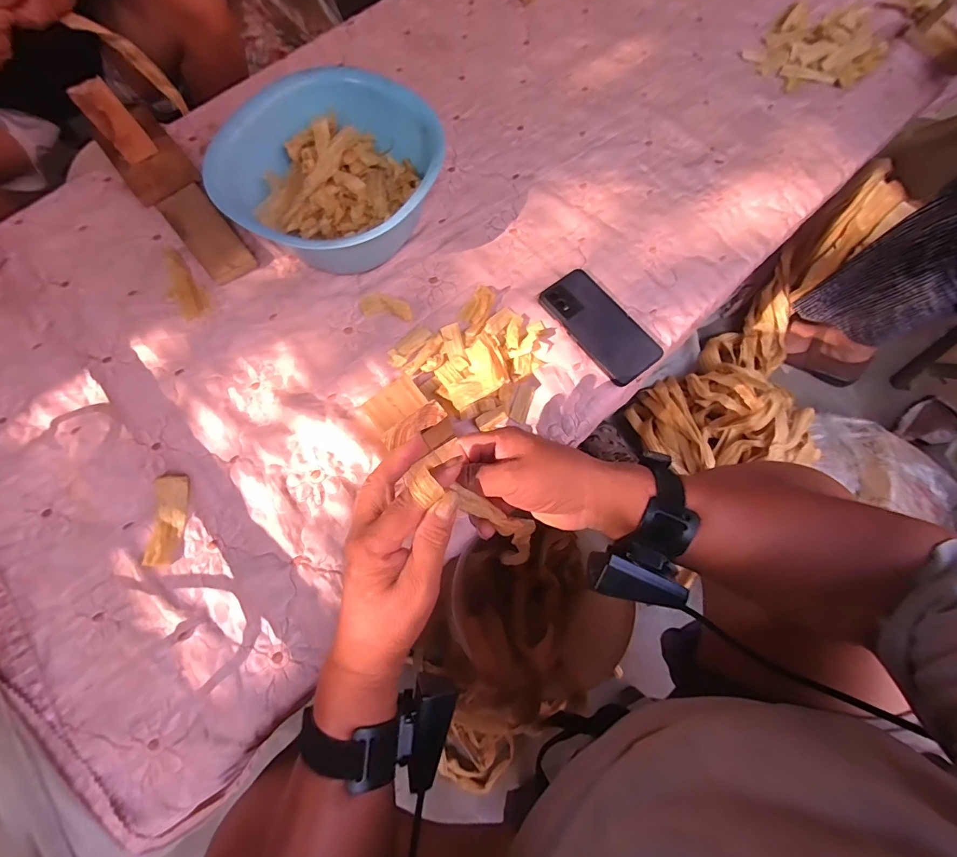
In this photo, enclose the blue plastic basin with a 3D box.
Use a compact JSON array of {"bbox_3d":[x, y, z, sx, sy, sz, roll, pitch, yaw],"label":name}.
[{"bbox_3d":[-0.184,-0.317,0.555,0.261,0.118,0.251,0,72,0],"label":"blue plastic basin"}]

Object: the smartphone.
[{"bbox_3d":[0.163,-0.139,0.558,0.083,0.010,0.166,-36,76,-11],"label":"smartphone"}]

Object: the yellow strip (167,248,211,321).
[{"bbox_3d":[-0.406,-0.197,0.574,0.041,0.012,0.111,-35,76,-10],"label":"yellow strip"}]

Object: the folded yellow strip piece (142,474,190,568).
[{"bbox_3d":[-0.356,0.104,0.481,0.031,0.009,0.099,3,78,-17],"label":"folded yellow strip piece"}]

